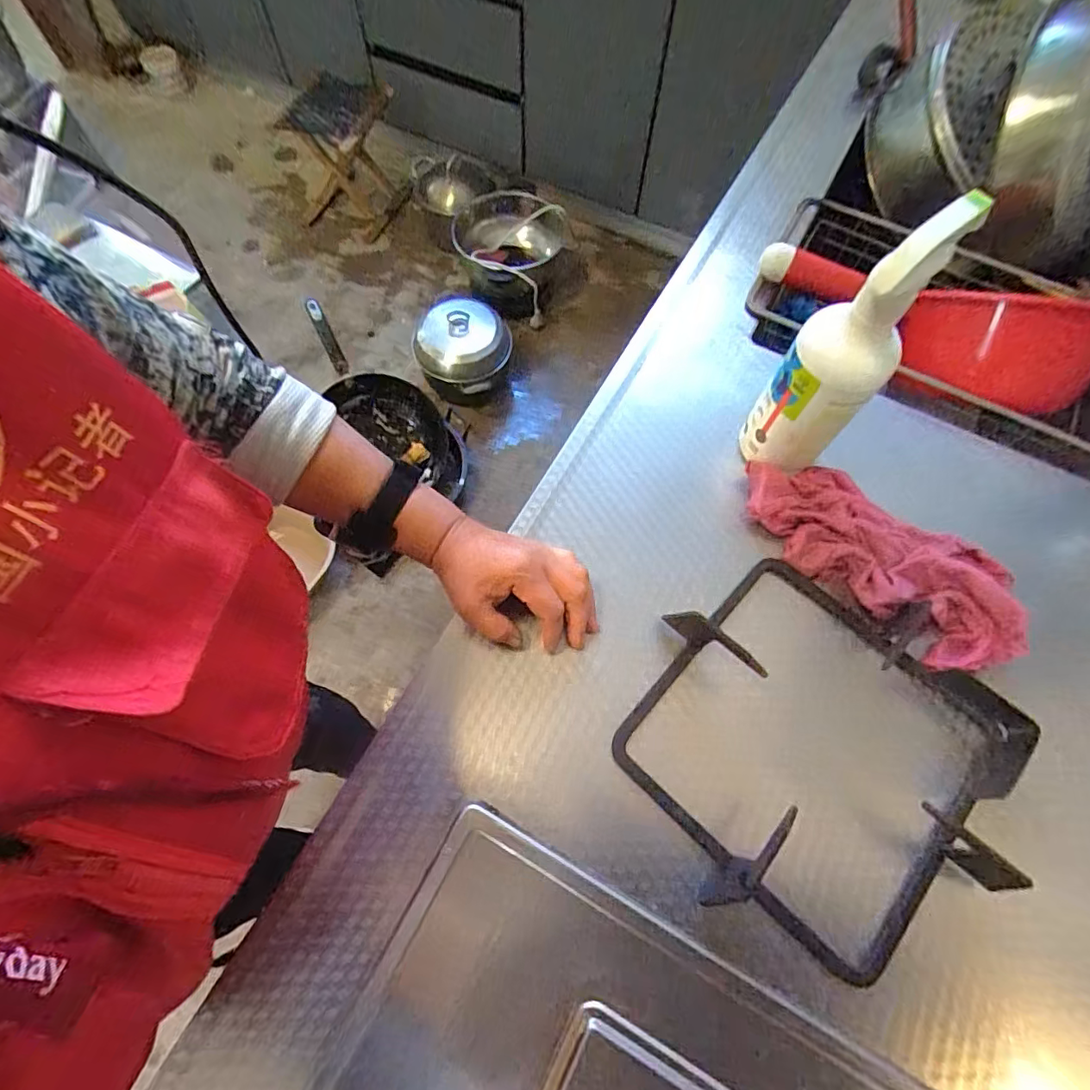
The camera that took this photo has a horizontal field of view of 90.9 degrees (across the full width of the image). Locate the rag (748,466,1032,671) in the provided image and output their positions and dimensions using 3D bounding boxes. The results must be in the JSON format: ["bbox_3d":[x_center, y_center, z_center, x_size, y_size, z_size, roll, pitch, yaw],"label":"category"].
[{"bbox_3d":[0.271,0.005,0.439,0.223,0.040,0.105,33,70,14],"label":"rag"}]

